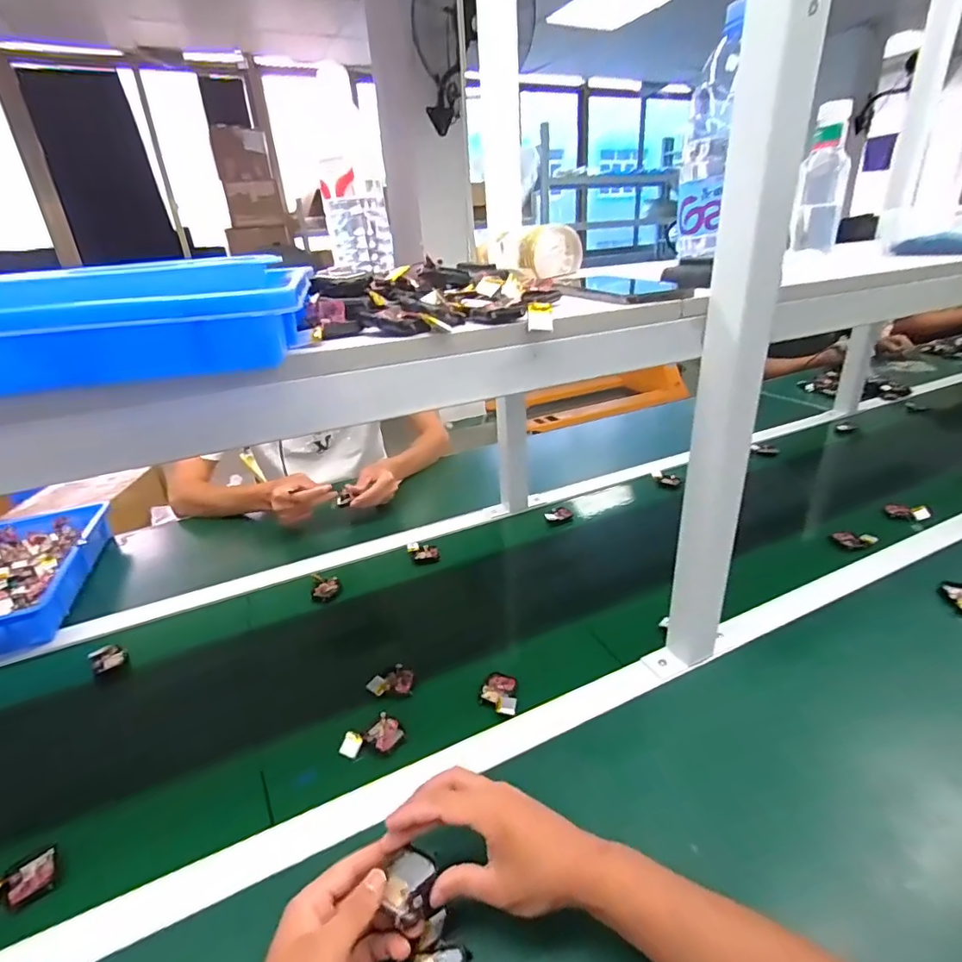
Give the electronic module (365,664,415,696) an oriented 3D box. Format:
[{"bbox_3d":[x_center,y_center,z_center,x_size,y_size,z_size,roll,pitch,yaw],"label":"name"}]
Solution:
[{"bbox_3d":[-0.107,0.239,0.621,0.053,0.014,0.037,-7,26,-4],"label":"electronic module"}]

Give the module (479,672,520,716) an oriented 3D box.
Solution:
[{"bbox_3d":[0.021,0.245,0.597,0.043,0.010,0.061,0,26,10],"label":"module"}]

